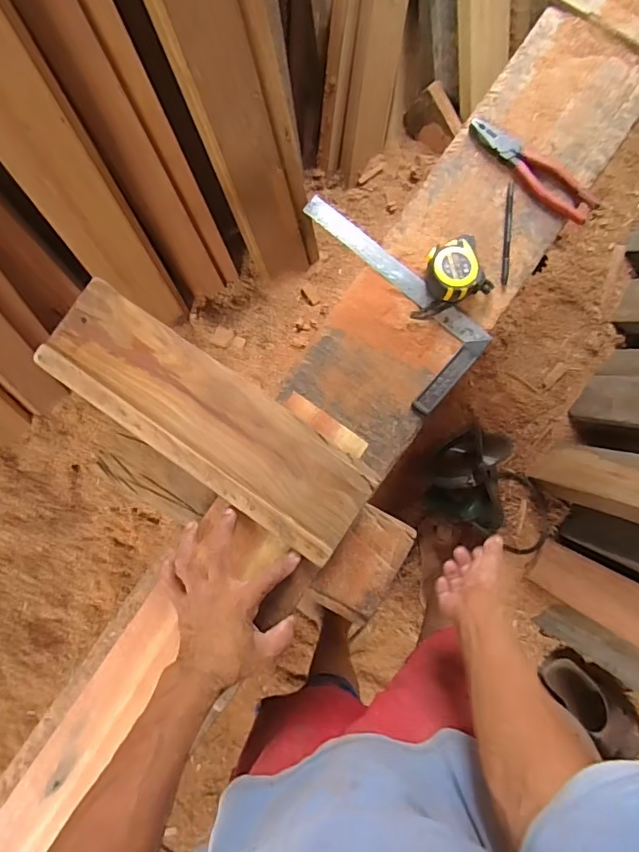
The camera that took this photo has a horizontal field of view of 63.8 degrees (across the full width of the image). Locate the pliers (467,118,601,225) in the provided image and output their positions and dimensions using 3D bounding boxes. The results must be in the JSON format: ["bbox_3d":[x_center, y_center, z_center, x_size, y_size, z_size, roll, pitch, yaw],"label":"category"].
[{"bbox_3d":[0.278,-0.338,0.671,0.191,0.023,0.052,44,89,1],"label":"pliers"}]

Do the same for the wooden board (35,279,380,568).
[{"bbox_3d":[-0.125,-0.007,0.560,0.388,0.019,0.114,35,89,4],"label":"wooden board"}]

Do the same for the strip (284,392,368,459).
[{"bbox_3d":[0.007,0.000,0.571,0.103,0.011,0.023,36,89,1],"label":"strip"}]

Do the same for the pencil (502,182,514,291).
[{"bbox_3d":[0.244,-0.247,0.665,0.009,0.005,0.136,5,88,0],"label":"pencil"}]

